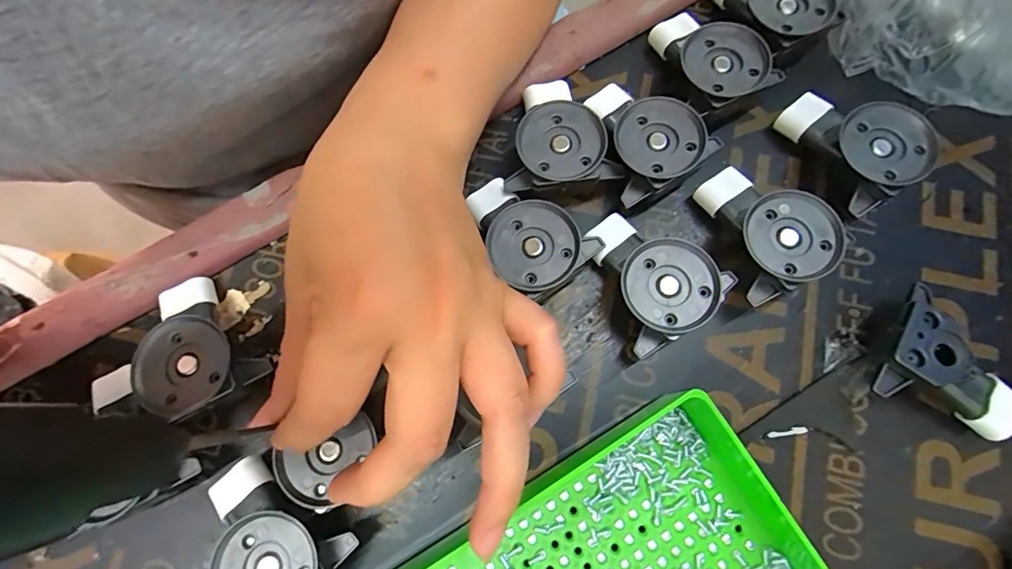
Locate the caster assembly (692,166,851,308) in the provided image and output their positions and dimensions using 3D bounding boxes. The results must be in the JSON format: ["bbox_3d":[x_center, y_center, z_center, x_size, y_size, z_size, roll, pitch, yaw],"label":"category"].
[{"bbox_3d":[0.124,-0.028,0.217,0.038,0.035,0.065,-22,77,-4],"label":"caster assembly"}]

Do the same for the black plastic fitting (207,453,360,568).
[{"bbox_3d":[-0.103,0.109,0.194,0.065,0.031,0.046,37,80,9],"label":"black plastic fitting"}]

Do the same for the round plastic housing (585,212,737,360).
[{"bbox_3d":[0.067,-0.006,0.215,0.045,0.032,0.065,-27,77,-5],"label":"round plastic housing"}]

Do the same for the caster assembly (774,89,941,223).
[{"bbox_3d":[0.172,-0.071,0.222,0.039,0.029,0.067,-22,77,-4],"label":"caster assembly"}]

